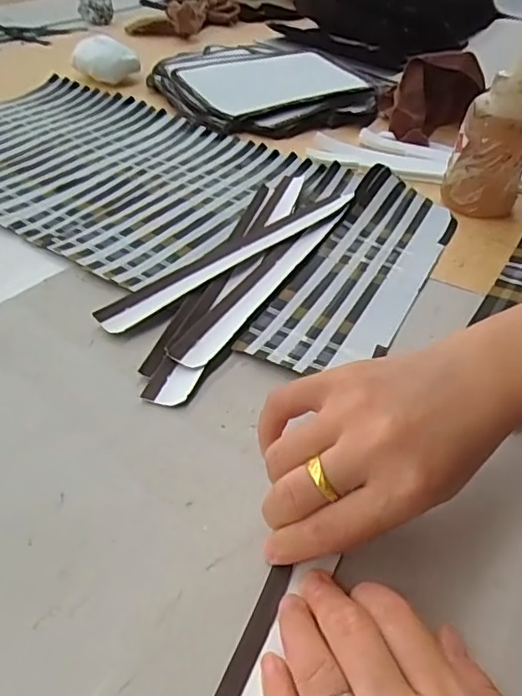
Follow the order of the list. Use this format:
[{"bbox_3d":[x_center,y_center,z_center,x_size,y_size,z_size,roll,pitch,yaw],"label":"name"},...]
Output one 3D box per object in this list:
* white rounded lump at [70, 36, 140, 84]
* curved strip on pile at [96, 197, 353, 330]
[{"bbox_3d":[-0.202,-0.367,0.703,0.075,0.036,0.063,30,48,24],"label":"white rounded lump"},{"bbox_3d":[-0.015,-0.078,0.433,0.034,0.006,0.260,35,50,28],"label":"curved strip on pile"}]

